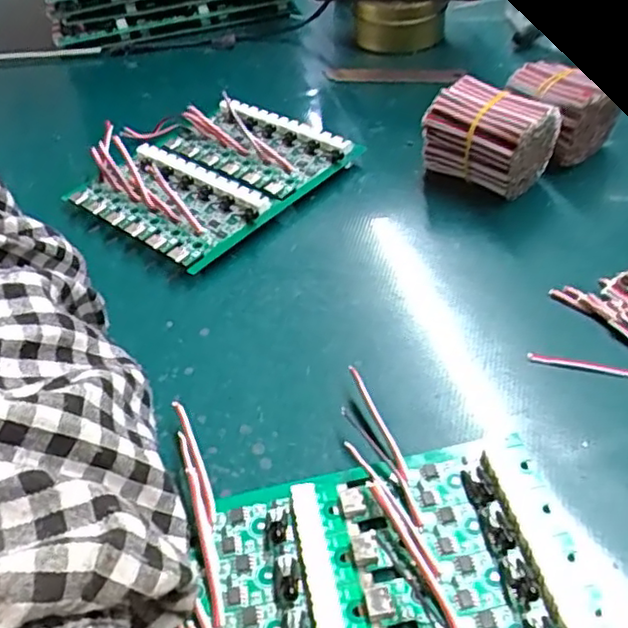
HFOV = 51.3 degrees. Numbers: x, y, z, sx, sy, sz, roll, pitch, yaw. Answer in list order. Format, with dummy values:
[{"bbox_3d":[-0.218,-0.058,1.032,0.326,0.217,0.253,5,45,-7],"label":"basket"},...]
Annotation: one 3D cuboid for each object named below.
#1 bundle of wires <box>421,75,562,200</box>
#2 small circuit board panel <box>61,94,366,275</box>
[{"bbox_3d":[0.082,-0.082,0.308,0.036,0.048,0.050,-37,51,-27],"label":"bundle of wires"},{"bbox_3d":[-0.054,-0.074,0.339,0.101,0.026,0.111,29,55,32],"label":"small circuit board panel"}]

